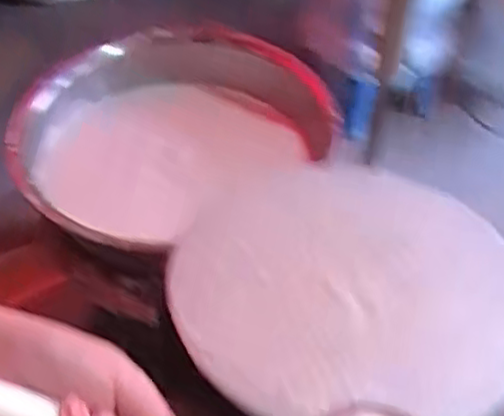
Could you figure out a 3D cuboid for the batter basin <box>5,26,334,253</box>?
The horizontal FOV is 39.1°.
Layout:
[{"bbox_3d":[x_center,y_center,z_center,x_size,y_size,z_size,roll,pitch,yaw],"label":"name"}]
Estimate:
[{"bbox_3d":[-0.144,-0.127,1.157,0.464,0.139,0.471,1,42,-1],"label":"batter basin"}]

